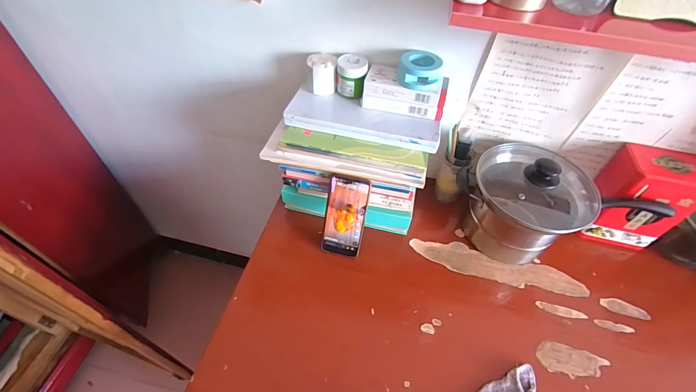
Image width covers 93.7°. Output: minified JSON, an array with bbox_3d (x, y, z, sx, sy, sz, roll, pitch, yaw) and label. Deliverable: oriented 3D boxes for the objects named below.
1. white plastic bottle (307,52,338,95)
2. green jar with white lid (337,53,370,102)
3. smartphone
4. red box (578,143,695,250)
[{"bbox_3d":[-0.050,-0.236,0.634,0.056,0.062,0.050,-2,51,-6],"label":"white plastic bottle"},{"bbox_3d":[0.007,-0.226,0.622,0.057,0.062,0.060,6,50,0],"label":"green jar with white lid"},{"bbox_3d":[-0.005,0.041,0.629,0.077,0.168,0.009,14,23,8],"label":"smartphone"},{"bbox_3d":[0.580,0.012,0.666,0.138,0.212,0.101,12,50,7],"label":"red box"}]

